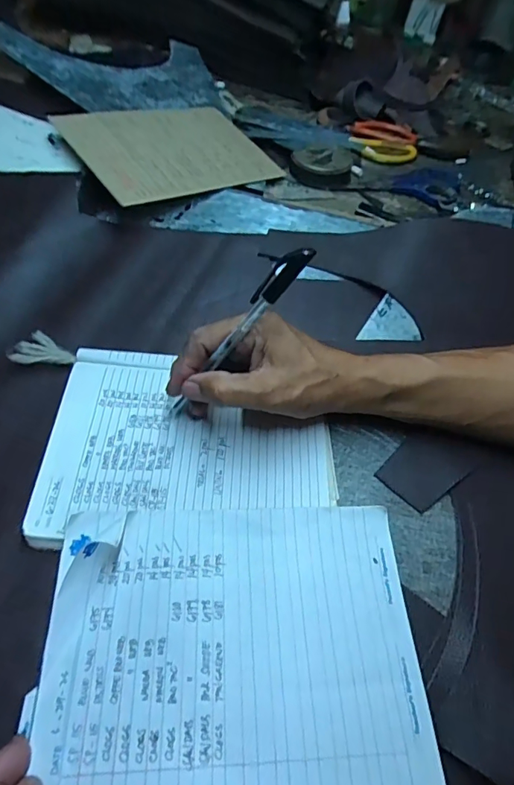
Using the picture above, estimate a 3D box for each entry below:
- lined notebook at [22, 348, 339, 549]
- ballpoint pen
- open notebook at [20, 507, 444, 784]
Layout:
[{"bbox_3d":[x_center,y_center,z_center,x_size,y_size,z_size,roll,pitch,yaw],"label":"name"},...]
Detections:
[{"bbox_3d":[-0.044,0.035,0.345,0.201,0.009,0.146,4,55,-6],"label":"lined notebook"},{"bbox_3d":[-0.018,-0.035,0.314,0.013,0.157,0.013,10,43,-43],"label":"ballpoint pen"},{"bbox_3d":[-0.010,0.150,0.256,0.205,0.015,0.184,2,52,-7],"label":"open notebook"}]

